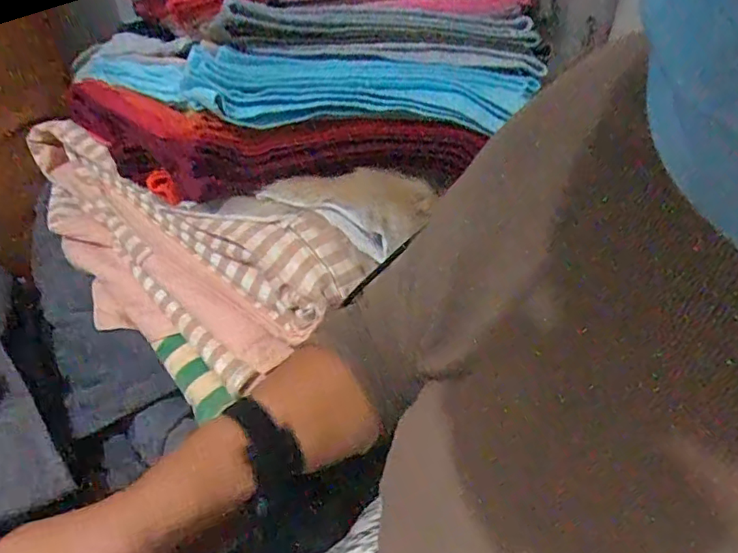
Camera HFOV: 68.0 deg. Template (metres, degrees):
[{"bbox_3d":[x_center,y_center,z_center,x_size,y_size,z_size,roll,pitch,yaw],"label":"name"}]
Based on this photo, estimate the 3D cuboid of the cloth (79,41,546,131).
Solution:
[{"bbox_3d":[-0.049,-0.187,0.506,0.398,0.047,0.148,-4,35,-16],"label":"cloth"}]

